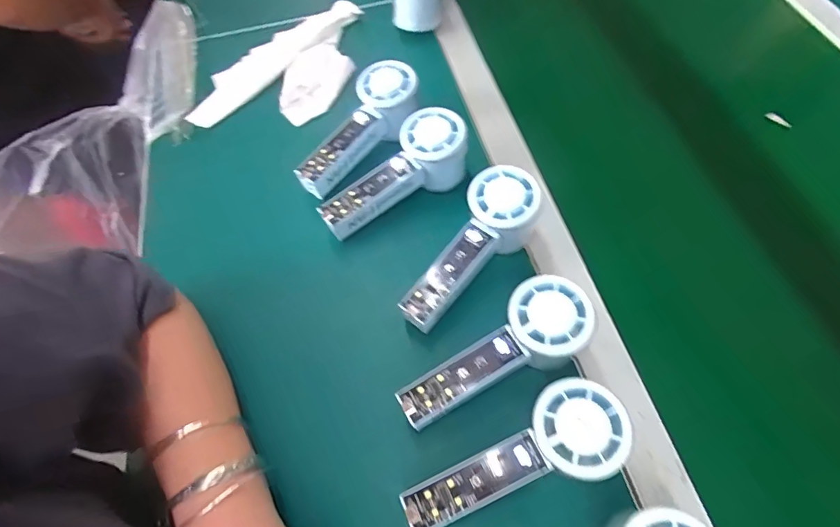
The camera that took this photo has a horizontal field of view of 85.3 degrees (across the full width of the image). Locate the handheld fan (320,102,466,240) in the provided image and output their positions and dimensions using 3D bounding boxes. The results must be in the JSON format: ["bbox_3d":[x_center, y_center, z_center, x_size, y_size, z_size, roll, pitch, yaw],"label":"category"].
[{"bbox_3d":[-0.023,-0.078,0.418,0.149,0.062,0.053,-37,66,-16],"label":"handheld fan"}]

